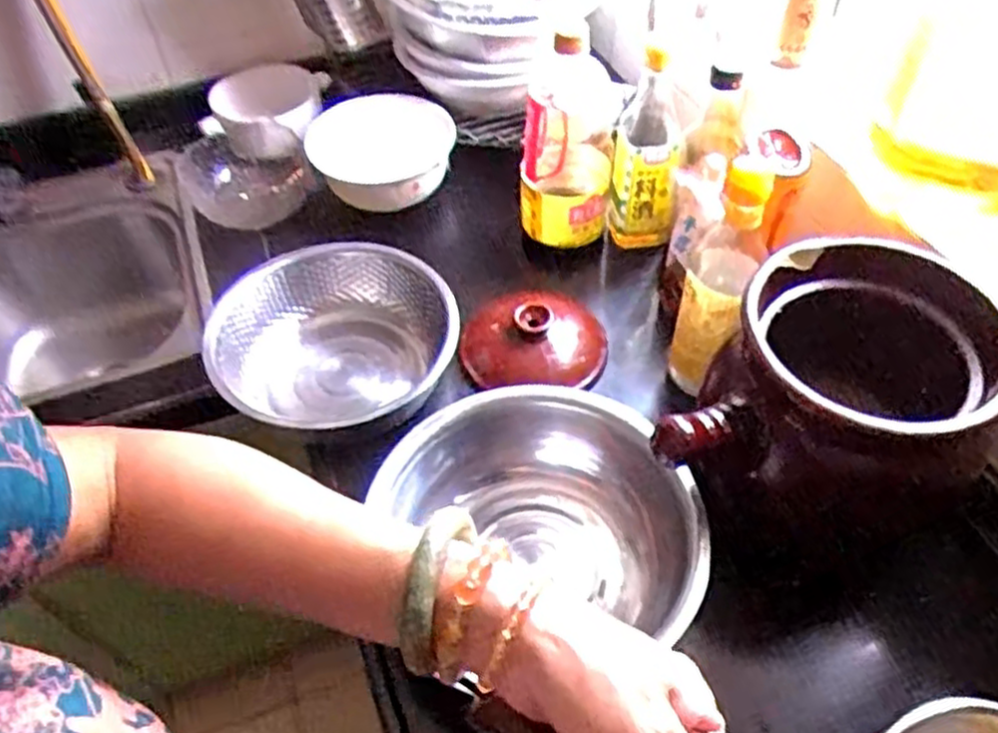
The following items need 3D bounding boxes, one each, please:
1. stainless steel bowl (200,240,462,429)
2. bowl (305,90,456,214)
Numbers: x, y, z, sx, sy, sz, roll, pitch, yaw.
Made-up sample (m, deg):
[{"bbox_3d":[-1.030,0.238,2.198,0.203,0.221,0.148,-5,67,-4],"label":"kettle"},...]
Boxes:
[{"bbox_3d":[-0.153,-0.016,0.757,0.235,0.109,0.225,25,56,21],"label":"stainless steel bowl"},{"bbox_3d":[-0.137,-0.252,0.906,0.163,0.076,0.156,-19,53,-12],"label":"bowl"}]

